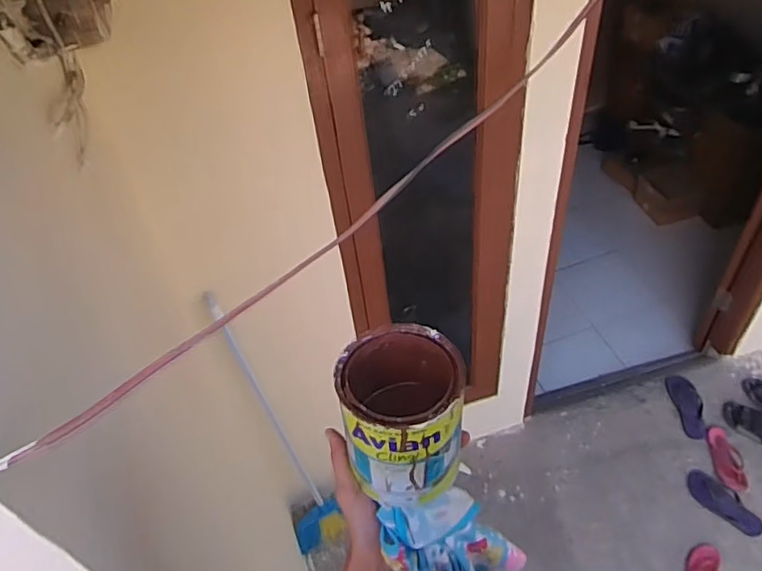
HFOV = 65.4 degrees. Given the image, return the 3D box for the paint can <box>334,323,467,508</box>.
[{"bbox_3d":[0.020,0.110,0.509,0.096,0.112,0.111,-8,46,-2],"label":"paint can"}]

